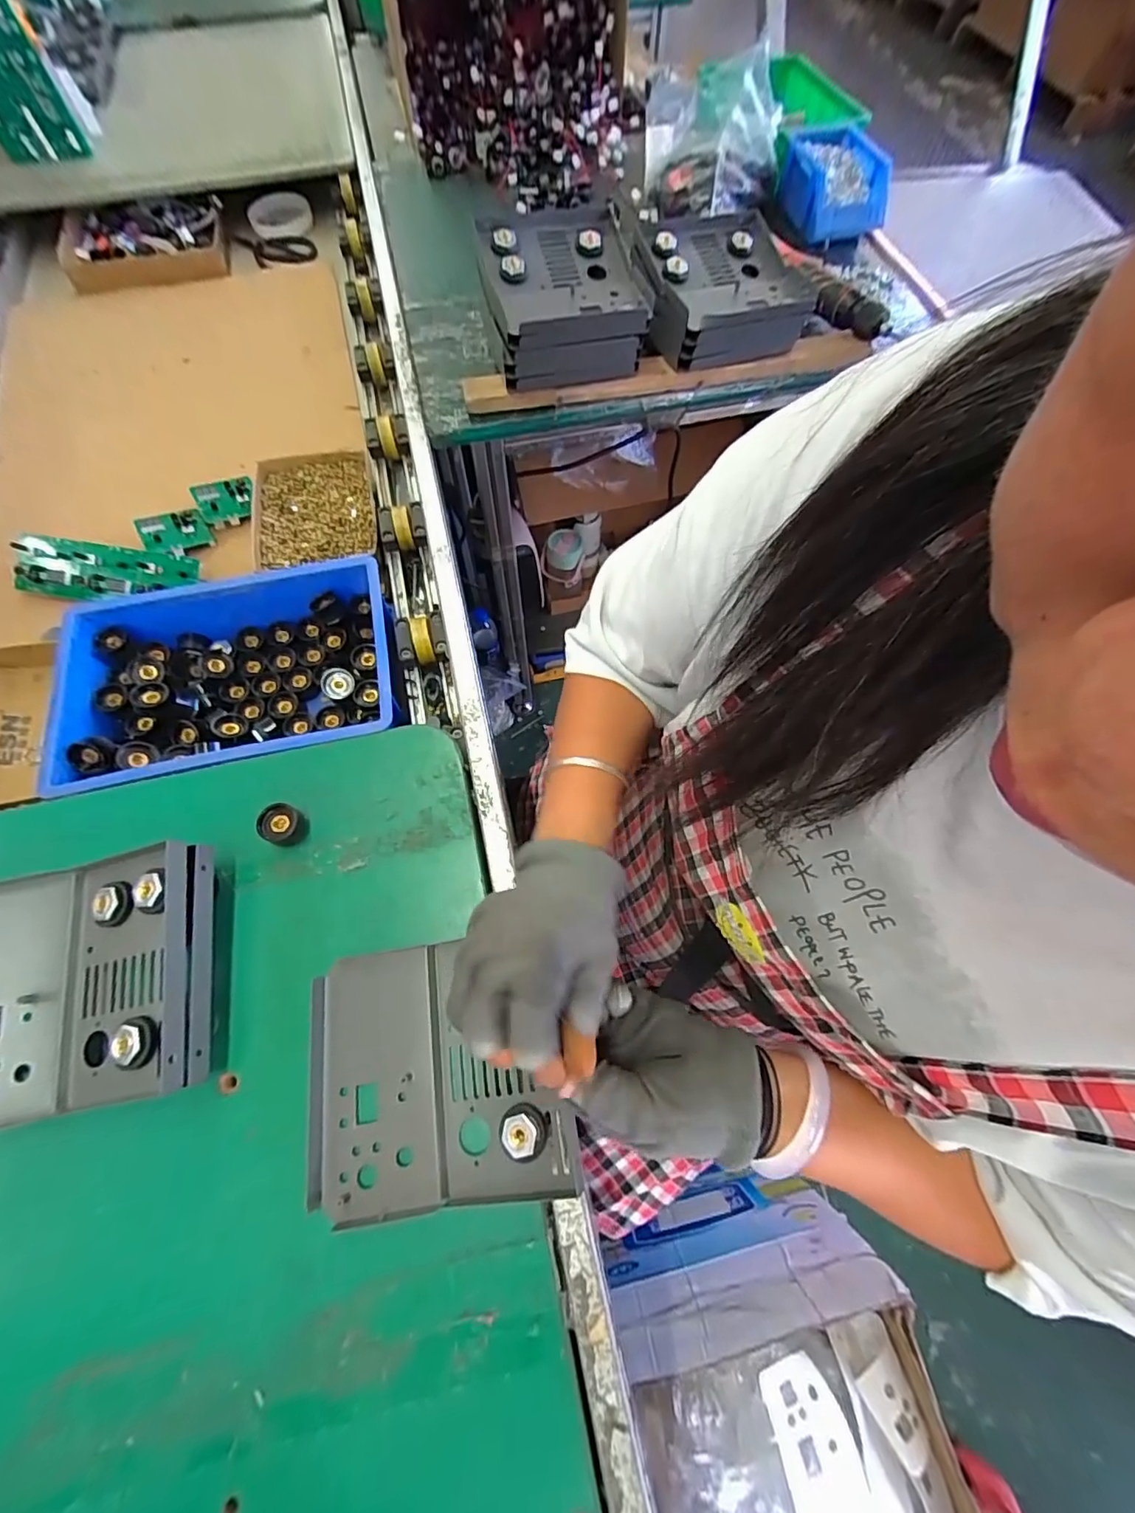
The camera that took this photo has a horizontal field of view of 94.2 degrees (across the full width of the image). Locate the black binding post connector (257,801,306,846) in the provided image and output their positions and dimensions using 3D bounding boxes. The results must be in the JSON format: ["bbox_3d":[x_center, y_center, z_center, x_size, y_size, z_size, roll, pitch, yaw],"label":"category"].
[{"bbox_3d":[-0.226,0.055,0.419,0.027,0.024,0.029,0,68,0],"label":"black binding post connector"}]

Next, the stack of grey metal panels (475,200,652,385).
[{"bbox_3d":[-0.005,-0.507,0.584,0.166,0.071,0.188,-12,68,-5],"label":"stack of grey metal panels"}]

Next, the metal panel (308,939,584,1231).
[{"bbox_3d":[-0.089,0.210,0.355,0.171,0.025,0.155,-8,68,-4],"label":"metal panel"}]

